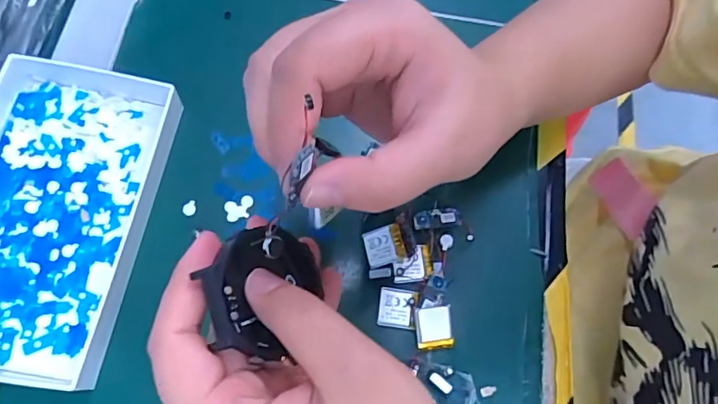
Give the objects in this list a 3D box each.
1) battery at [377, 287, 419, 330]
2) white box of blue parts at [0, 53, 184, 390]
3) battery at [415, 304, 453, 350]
[{"bbox_3d":[0.022,0.059,0.287,0.021,0.005,0.022,9,70,1],"label":"battery"},{"bbox_3d":[-0.177,0.003,0.290,0.105,0.026,0.182,9,70,1],"label":"white box of blue parts"},{"bbox_3d":[0.042,0.070,0.284,0.020,0.007,0.023,-6,70,-4],"label":"battery"}]

